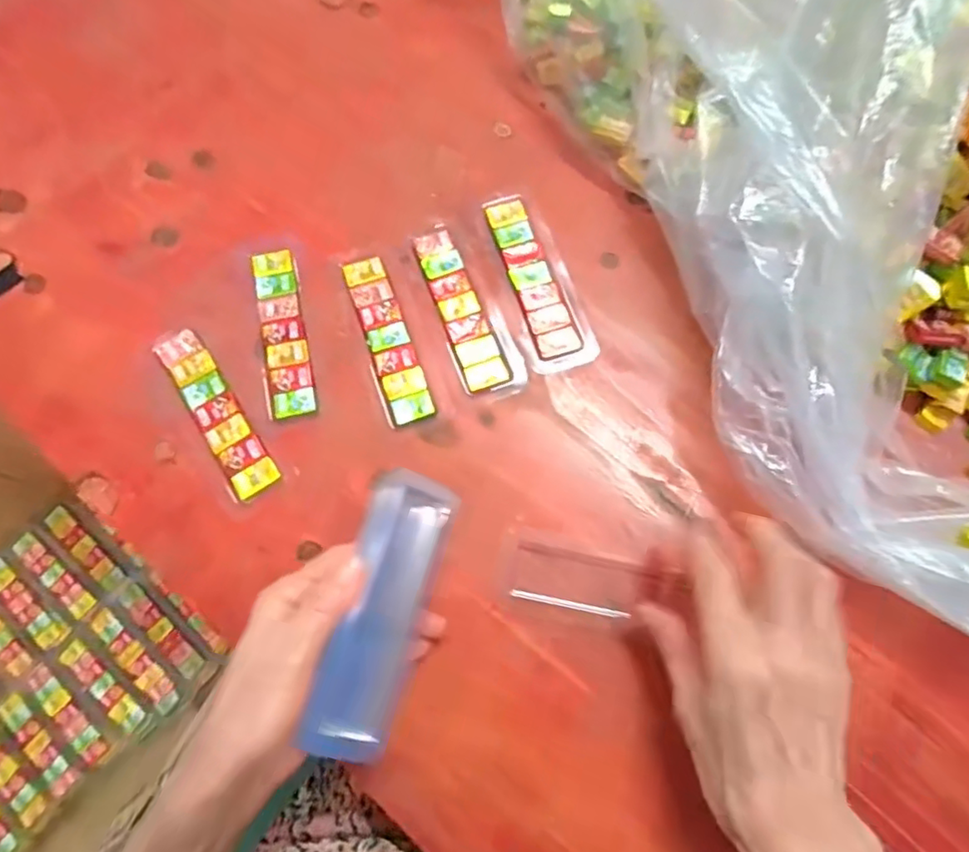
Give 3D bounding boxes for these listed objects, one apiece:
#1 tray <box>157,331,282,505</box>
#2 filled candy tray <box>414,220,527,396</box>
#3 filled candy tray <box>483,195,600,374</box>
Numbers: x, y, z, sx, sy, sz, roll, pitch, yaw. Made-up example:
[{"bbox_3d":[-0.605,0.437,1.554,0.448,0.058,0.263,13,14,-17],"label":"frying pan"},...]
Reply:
[{"bbox_3d":[-0.167,-0.009,0.368,0.030,0.011,0.119,-33,75,-10],"label":"tray"},{"bbox_3d":[-0.017,-0.077,0.391,0.038,0.005,0.128,-25,74,-7],"label":"filled candy tray"},{"bbox_3d":[0.031,-0.096,0.397,0.042,0.007,0.133,-21,73,-6],"label":"filled candy tray"}]

